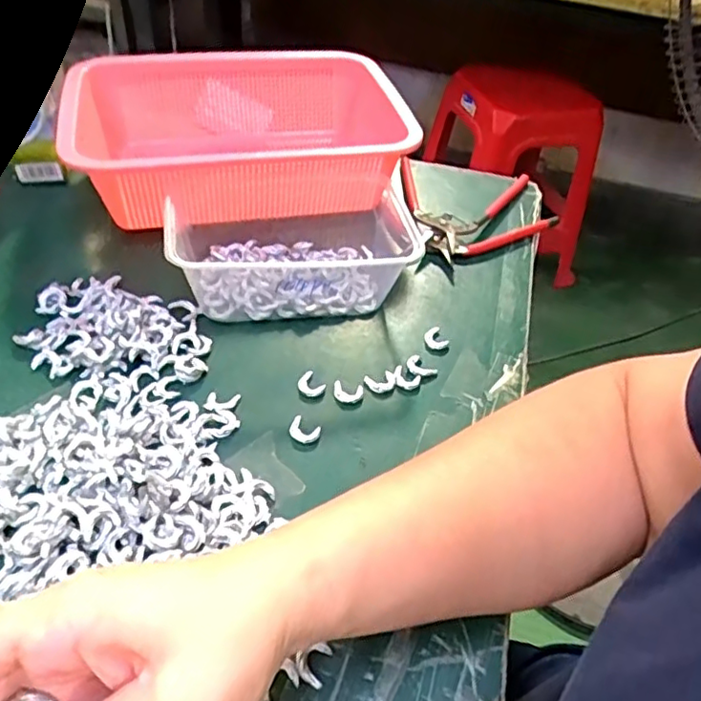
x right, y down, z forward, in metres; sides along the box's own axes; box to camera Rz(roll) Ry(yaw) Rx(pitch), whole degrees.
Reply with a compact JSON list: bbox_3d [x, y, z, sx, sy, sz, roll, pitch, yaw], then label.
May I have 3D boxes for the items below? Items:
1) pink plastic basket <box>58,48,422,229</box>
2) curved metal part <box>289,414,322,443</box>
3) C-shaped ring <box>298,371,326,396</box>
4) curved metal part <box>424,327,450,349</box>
[{"bbox_3d":[-0.090,-0.169,0.508,0.249,0.081,0.189,-11,47,-16],"label":"pink plastic basket"},{"bbox_3d":[-0.027,0.046,0.356,0.018,0.004,0.015,24,48,17],"label":"curved metal part"},{"bbox_3d":[-0.024,0.020,0.380,0.016,0.004,0.015,3,45,-3],"label":"C-shaped ring"},{"bbox_3d":[0.058,-0.008,0.418,0.015,0.004,0.017,-20,50,-24],"label":"curved metal part"}]

